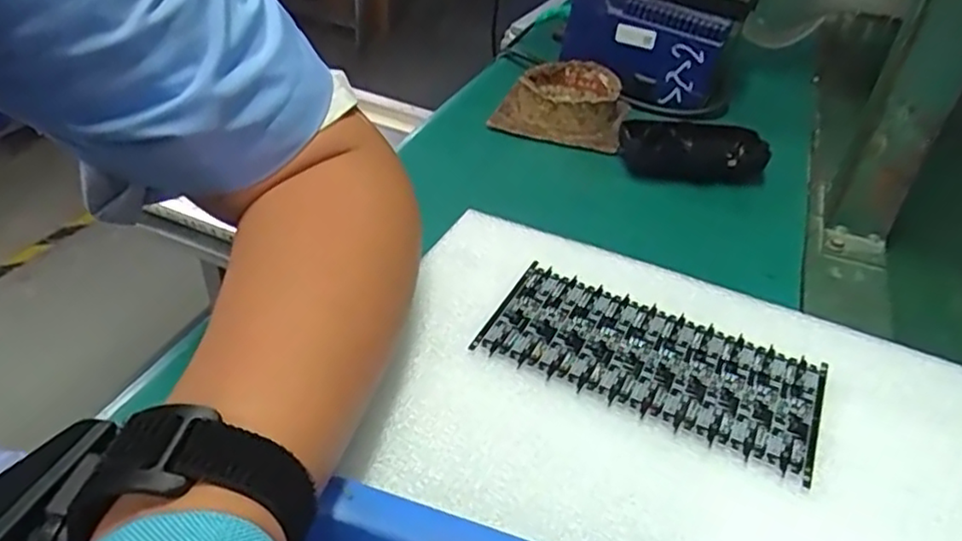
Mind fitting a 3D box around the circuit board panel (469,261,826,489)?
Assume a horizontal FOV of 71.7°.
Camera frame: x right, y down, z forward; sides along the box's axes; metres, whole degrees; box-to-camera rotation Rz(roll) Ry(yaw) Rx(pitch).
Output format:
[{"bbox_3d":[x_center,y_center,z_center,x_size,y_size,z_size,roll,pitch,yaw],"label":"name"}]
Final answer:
[{"bbox_3d":[0.086,0.044,0.342,0.164,0.004,0.076,20,41,19],"label":"circuit board panel"}]

